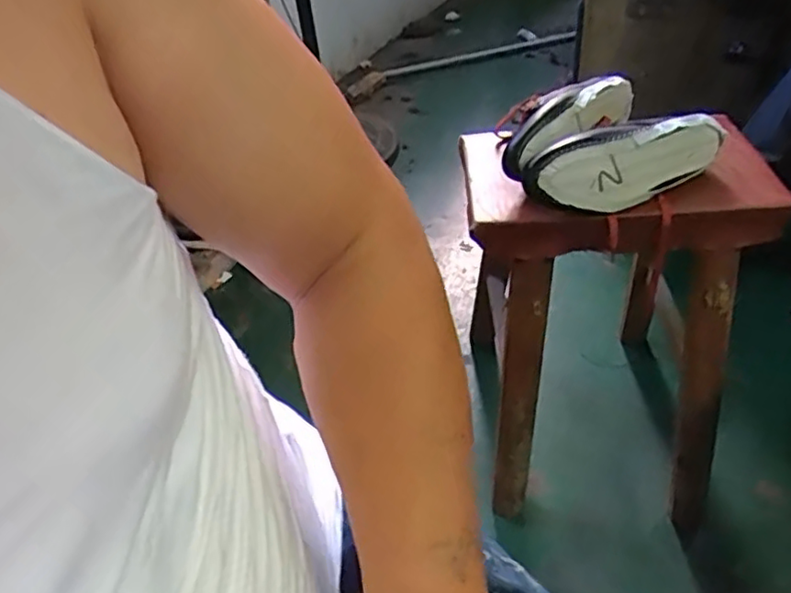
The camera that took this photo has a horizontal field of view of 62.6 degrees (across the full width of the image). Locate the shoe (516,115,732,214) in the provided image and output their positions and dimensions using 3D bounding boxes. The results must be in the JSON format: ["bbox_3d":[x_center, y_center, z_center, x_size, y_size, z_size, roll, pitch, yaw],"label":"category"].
[{"bbox_3d":[0.270,-0.150,0.742,0.244,0.081,0.069,-6,42,1],"label":"shoe"}]

